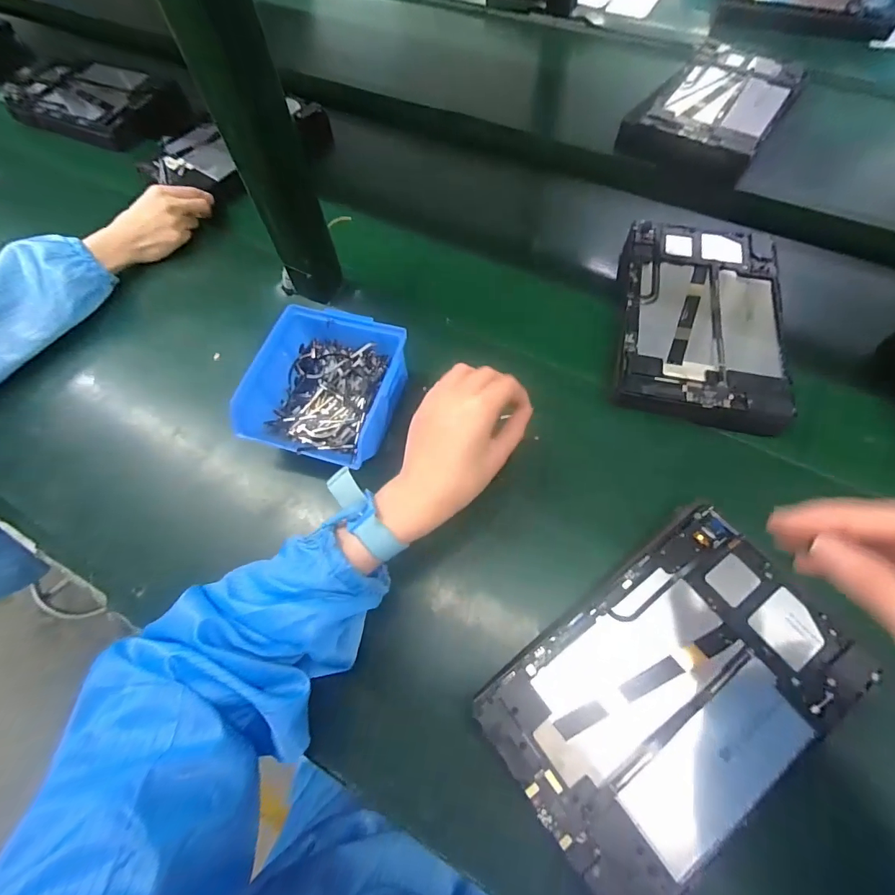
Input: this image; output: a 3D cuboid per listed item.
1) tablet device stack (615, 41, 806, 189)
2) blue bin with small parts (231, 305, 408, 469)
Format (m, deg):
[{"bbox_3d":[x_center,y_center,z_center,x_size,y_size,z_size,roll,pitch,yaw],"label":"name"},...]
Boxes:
[{"bbox_3d":[0.375,-0.475,0.615,0.167,0.050,0.235,35,71,18],"label":"tablet device stack"},{"bbox_3d":[-0.111,-0.054,0.415,0.138,0.072,0.138,13,66,10],"label":"blue bin with small parts"}]

